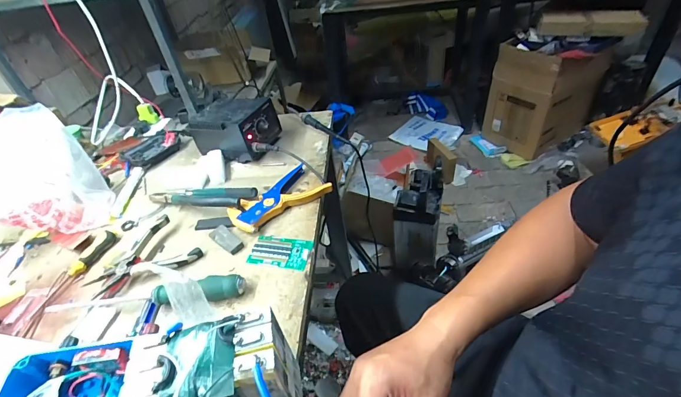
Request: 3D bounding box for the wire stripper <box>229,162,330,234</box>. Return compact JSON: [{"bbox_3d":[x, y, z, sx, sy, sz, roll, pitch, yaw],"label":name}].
[{"bbox_3d":[-0.108,-0.003,0.599,0.162,0.020,0.103,-33,49,-26],"label":"wire stripper"}]

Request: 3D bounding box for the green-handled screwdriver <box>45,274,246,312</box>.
[{"bbox_3d":[-0.253,0.124,0.469,0.254,0.025,0.034,-4,42,3],"label":"green-handled screwdriver"}]

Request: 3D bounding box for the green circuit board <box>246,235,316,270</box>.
[{"bbox_3d":[-0.089,0.078,0.523,0.089,0.005,0.056,6,44,14],"label":"green circuit board"}]

